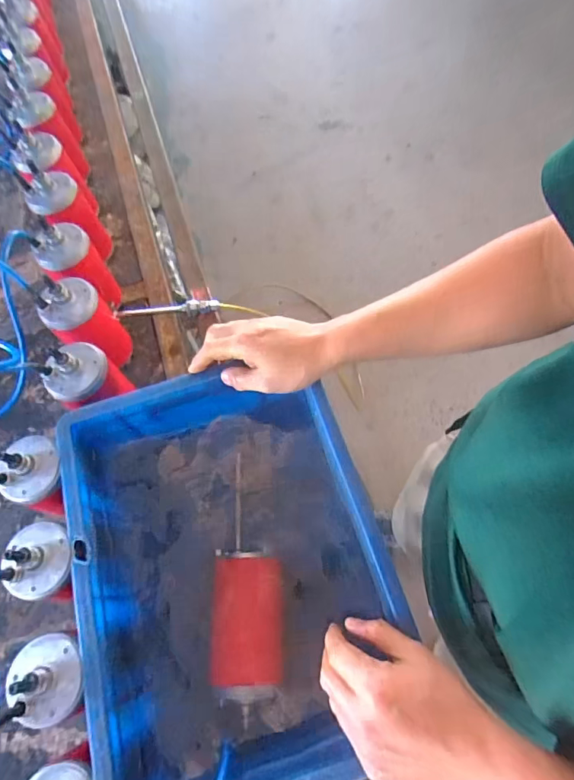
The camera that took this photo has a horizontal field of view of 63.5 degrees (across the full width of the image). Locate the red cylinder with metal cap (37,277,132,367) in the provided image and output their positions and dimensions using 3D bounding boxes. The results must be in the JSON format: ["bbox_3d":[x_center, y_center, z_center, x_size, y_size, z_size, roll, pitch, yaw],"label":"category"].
[{"bbox_3d":[-0.278,-0.089,0.652,0.081,0.160,0.069,-40,69,-13],"label":"red cylinder with metal cap"}]

